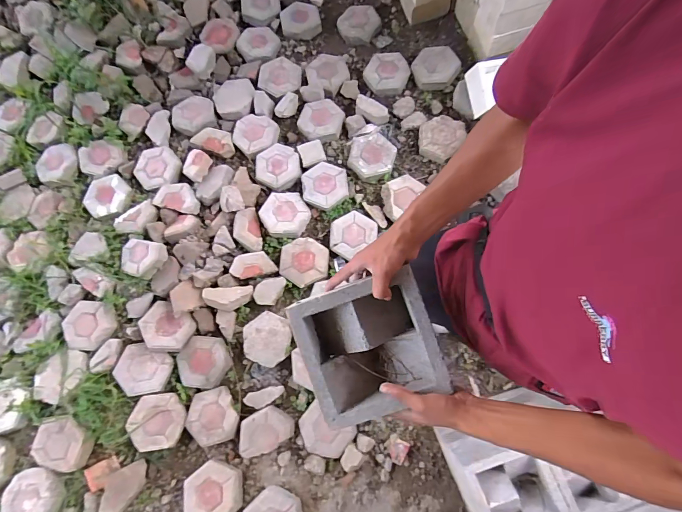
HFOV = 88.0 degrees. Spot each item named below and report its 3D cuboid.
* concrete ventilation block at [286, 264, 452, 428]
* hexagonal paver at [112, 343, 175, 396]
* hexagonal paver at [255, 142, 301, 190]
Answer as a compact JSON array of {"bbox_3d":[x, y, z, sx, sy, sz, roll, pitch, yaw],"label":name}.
[{"bbox_3d":[0.040,0.141,0.539,0.194,0.077,0.191,-16,77,-2],"label":"concrete ventilation block"},{"bbox_3d":[-0.797,0.458,1.421,0.208,0.042,0.181,22,78,6],"label":"hexagonal paver"},{"bbox_3d":[-0.292,-0.415,1.637,0.217,0.056,0.192,29,79,8],"label":"hexagonal paver"}]

